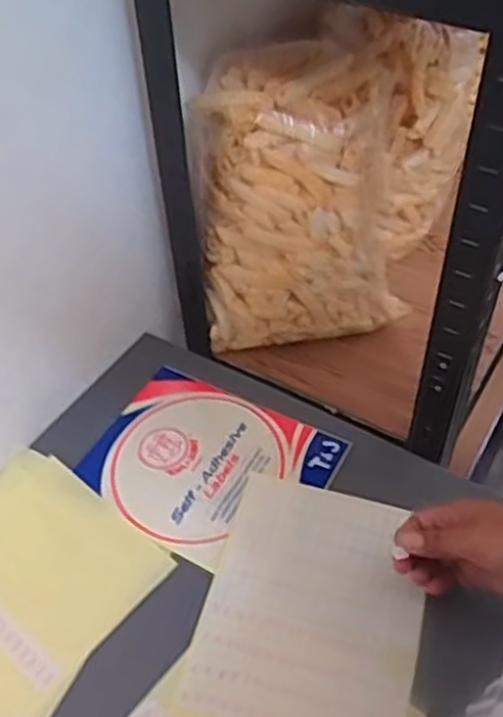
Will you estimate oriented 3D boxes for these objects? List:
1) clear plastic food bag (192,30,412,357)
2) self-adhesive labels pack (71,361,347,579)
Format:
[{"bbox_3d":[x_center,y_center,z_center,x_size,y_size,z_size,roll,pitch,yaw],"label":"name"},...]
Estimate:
[{"bbox_3d":[0.048,-0.146,0.695,0.199,0.255,0.116,-9,49,-4],"label":"clear plastic food bag"},{"bbox_3d":[-0.041,0.096,0.663,0.206,0.009,0.162,23,54,22],"label":"self-adhesive labels pack"}]

